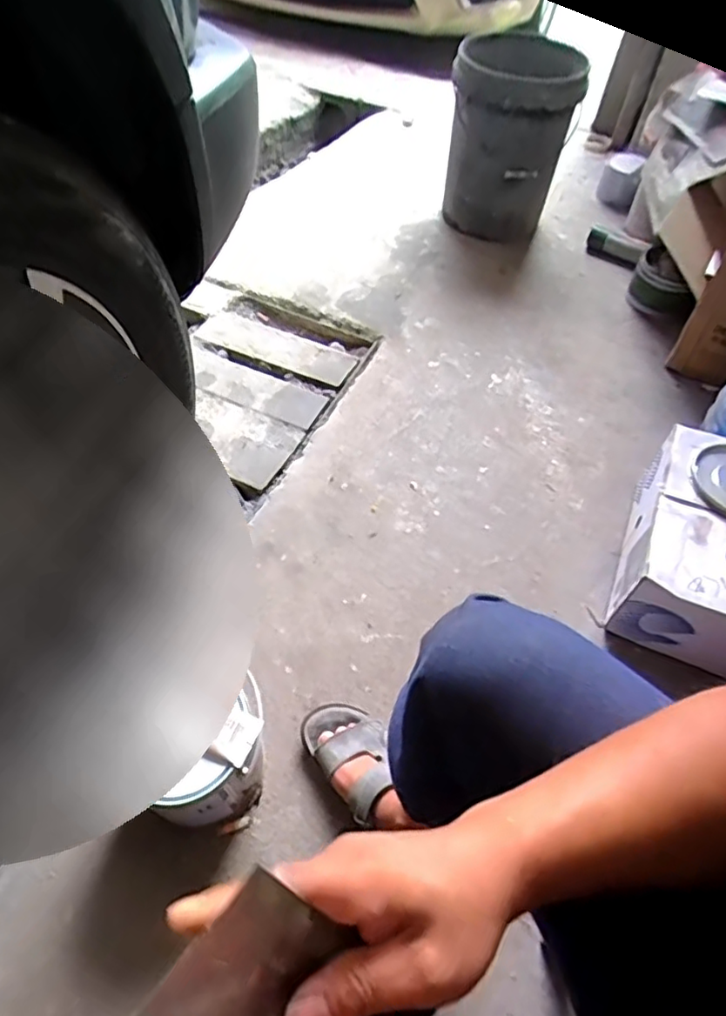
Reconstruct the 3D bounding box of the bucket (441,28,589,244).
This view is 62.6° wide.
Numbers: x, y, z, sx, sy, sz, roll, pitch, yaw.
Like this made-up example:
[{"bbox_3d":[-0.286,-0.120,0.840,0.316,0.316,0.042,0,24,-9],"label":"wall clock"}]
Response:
[{"bbox_3d":[0.385,-0.992,1.606,0.306,0.435,0.366,13,55,7],"label":"bucket"}]

